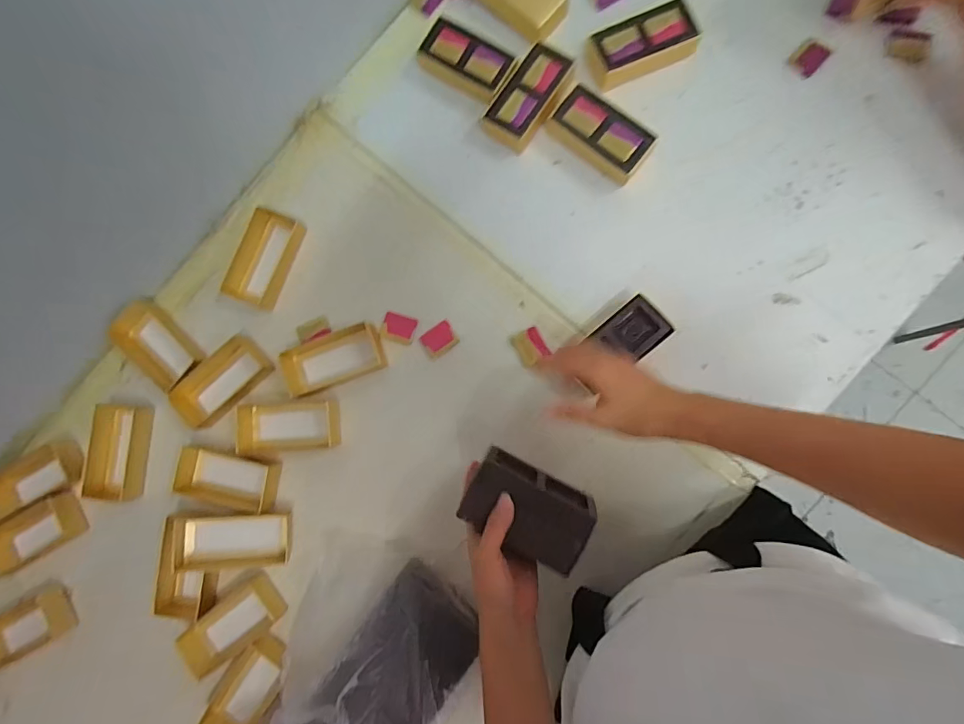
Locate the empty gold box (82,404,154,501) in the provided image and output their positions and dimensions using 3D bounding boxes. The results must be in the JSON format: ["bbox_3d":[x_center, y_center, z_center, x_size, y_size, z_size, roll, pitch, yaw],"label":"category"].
[{"bbox_3d":[-0.457,0.116,0.553,0.058,0.024,0.122,8,87,7],"label":"empty gold box"}]

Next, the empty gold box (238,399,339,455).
[{"bbox_3d":[-0.230,0.078,0.531,0.116,0.030,0.056,-4,86,6],"label":"empty gold box"}]

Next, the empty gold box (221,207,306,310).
[{"bbox_3d":[-0.267,-0.127,0.550,0.065,0.026,0.117,22,89,7],"label":"empty gold box"}]

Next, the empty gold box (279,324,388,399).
[{"bbox_3d":[-0.177,-0.005,0.529,0.119,0.031,0.059,-20,85,4],"label":"empty gold box"}]

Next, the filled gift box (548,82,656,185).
[{"bbox_3d":[0.138,-0.261,0.509,0.113,0.027,0.059,41,91,7],"label":"filled gift box"}]

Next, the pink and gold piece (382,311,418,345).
[{"bbox_3d":[-0.101,-0.041,0.538,0.040,0.008,0.033,16,88,7],"label":"pink and gold piece"}]

